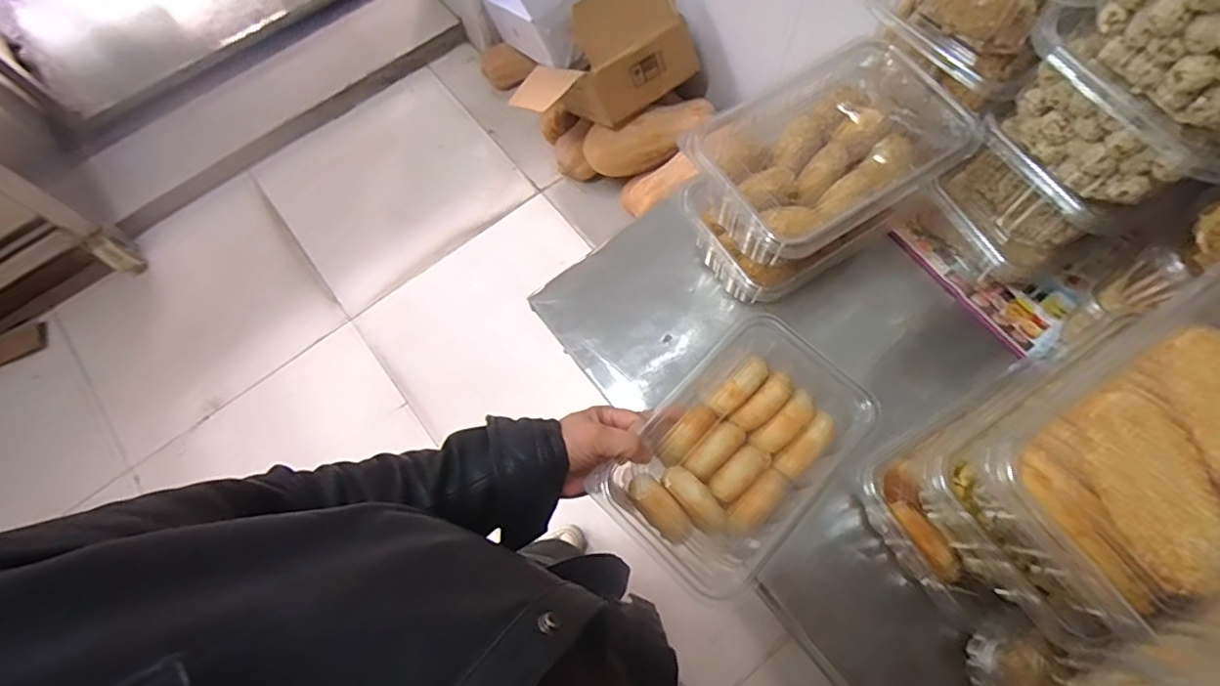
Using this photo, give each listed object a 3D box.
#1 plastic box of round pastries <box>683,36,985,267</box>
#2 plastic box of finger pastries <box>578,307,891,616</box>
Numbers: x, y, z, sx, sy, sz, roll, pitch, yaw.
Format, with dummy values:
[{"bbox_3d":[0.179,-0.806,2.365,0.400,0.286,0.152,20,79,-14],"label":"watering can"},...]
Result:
[{"bbox_3d":[0.188,-0.157,0.493,0.208,0.067,0.137,-28,71,-8],"label":"plastic box of round pastries"},{"bbox_3d":[0.106,0.089,0.484,0.137,0.056,0.219,41,77,16],"label":"plastic box of finger pastries"}]

